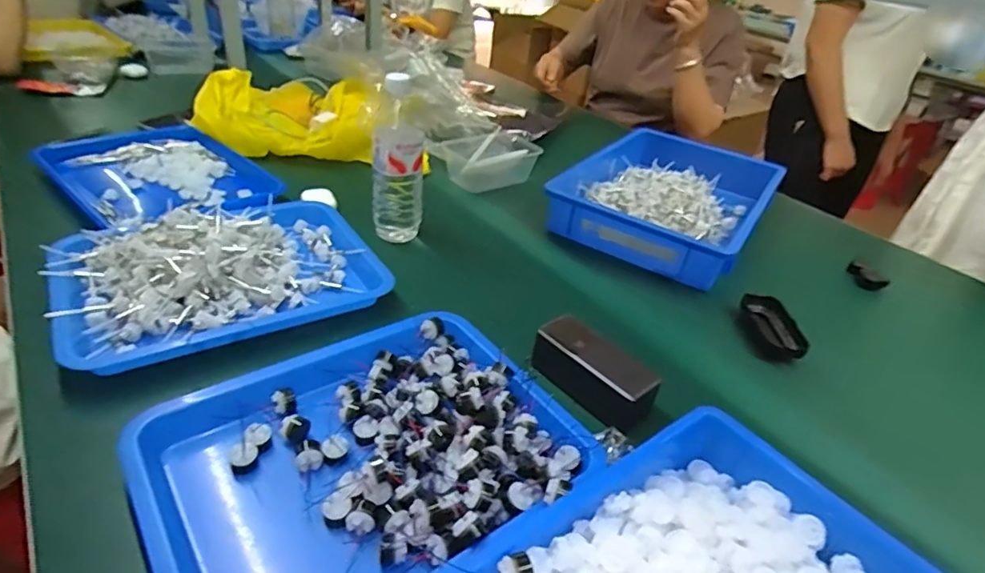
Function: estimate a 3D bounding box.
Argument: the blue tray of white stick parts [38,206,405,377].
[{"bbox_3d":[-0.309,-0.033,0.650,0.344,0.064,0.249,-18,42,-33],"label":"blue tray of white stick parts"}]

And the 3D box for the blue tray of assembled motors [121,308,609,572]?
[{"bbox_3d":[-0.103,0.140,0.462,0.324,0.052,0.269,-21,43,-35],"label":"blue tray of assembled motors"}]

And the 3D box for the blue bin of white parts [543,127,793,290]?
[{"bbox_3d":[0.290,-0.152,0.926,0.285,0.102,0.385,25,38,24],"label":"blue bin of white parts"}]

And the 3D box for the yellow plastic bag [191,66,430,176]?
[{"bbox_3d":[-0.346,-0.323,1.039,0.378,0.118,0.275,-10,38,-24],"label":"yellow plastic bag"}]

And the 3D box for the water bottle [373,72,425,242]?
[{"bbox_3d":[-0.129,-0.171,0.762,0.068,0.218,0.080,4,34,-6],"label":"water bottle"}]

